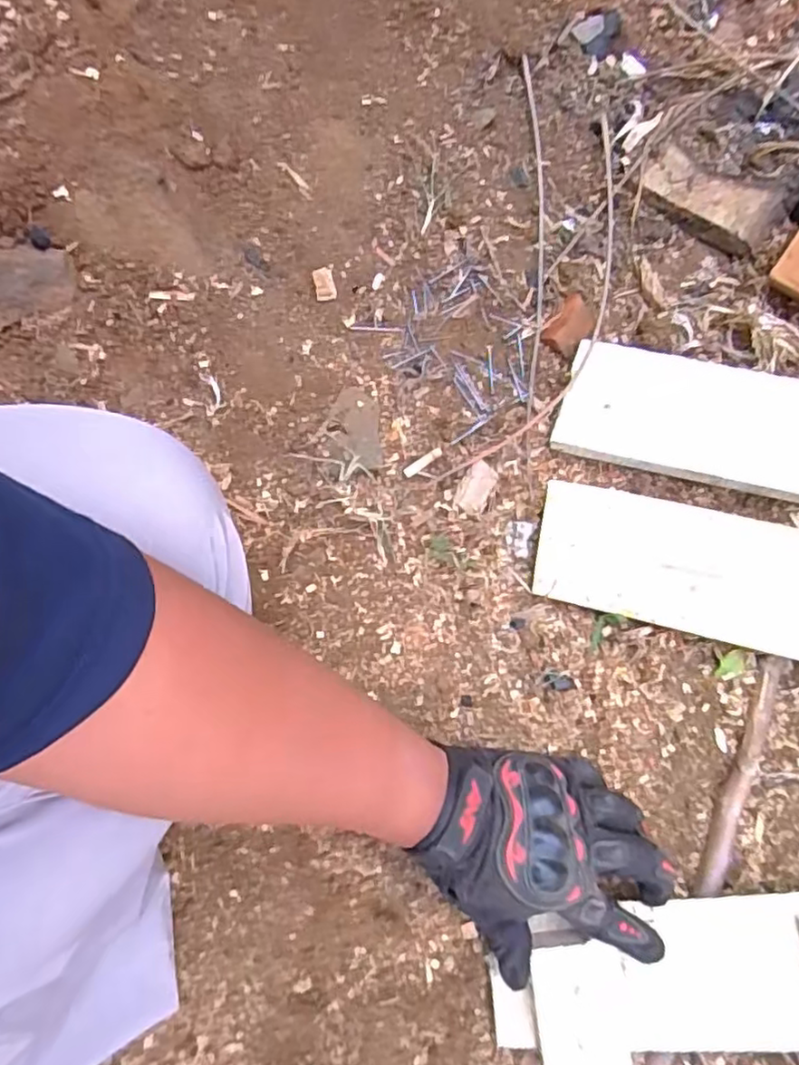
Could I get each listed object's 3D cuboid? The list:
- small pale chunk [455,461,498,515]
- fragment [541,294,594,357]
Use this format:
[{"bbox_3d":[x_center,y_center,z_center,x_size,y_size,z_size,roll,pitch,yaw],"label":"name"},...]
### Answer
[{"bbox_3d":[0.058,-0.034,0.491,0.023,0.009,0.039,22,73,10],"label":"small pale chunk"},{"bbox_3d":[0.141,-0.169,0.526,0.030,0.015,0.056,32,75,12],"label":"fragment"}]

